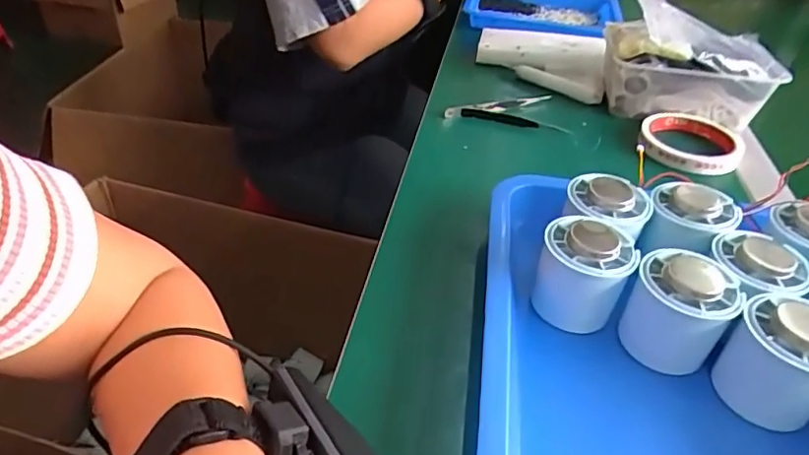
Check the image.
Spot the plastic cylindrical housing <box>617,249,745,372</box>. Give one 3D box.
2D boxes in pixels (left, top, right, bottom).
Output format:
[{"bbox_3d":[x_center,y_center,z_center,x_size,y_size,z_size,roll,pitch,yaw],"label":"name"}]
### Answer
[{"bbox_3d":[0.157,0.049,0.319,0.051,0.059,0.051,4,37,-3],"label":"plastic cylindrical housing"}]

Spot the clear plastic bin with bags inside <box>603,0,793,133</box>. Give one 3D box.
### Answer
[{"bbox_3d":[0.296,-0.166,0.579,0.164,0.098,0.109,11,37,7],"label":"clear plastic bin with bags inside"}]

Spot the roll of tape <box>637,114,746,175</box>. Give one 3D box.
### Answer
[{"bbox_3d":[0.274,-0.083,0.528,0.089,0.016,0.093,18,39,15],"label":"roll of tape"}]

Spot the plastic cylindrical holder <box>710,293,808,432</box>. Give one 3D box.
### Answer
[{"bbox_3d":[0.205,0.075,0.300,0.052,0.060,0.052,4,37,-3],"label":"plastic cylindrical holder"}]

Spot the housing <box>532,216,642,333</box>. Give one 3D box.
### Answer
[{"bbox_3d":[0.109,0.029,0.340,0.051,0.062,0.052,21,39,18],"label":"housing"}]

